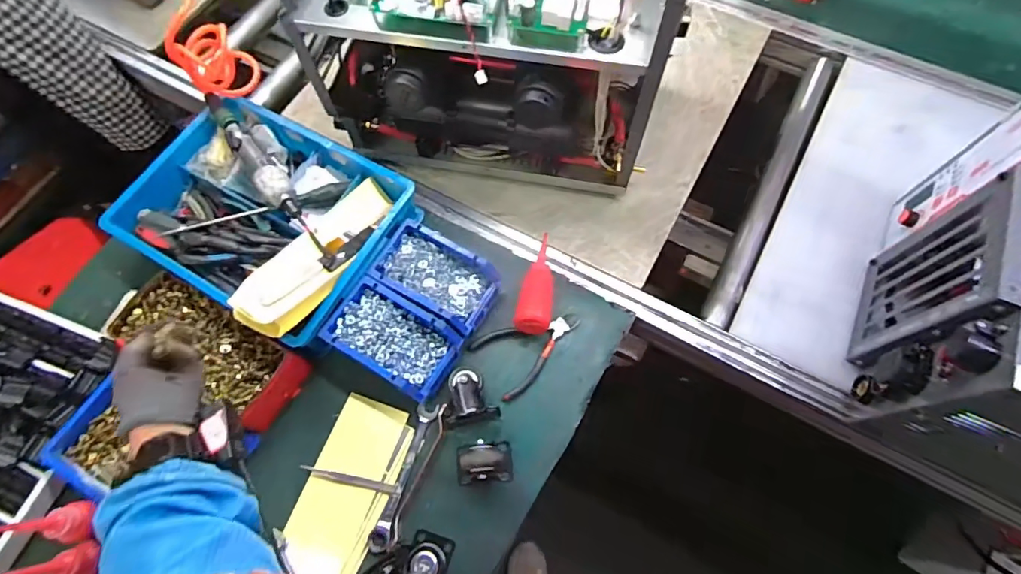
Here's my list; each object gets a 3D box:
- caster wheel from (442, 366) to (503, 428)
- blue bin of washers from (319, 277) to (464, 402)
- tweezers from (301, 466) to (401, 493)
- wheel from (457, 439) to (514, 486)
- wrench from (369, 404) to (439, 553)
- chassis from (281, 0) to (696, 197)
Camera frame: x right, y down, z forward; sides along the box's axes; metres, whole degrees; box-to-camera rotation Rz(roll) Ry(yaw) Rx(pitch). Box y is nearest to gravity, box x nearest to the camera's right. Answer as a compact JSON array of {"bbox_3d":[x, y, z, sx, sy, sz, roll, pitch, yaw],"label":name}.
[{"bbox_3d":[-0.061,0.145,0.665,0.071,0.050,0.085,-17,69,-5],"label":"caster wheel"},{"bbox_3d":[-0.155,0.075,0.682,0.160,0.066,0.106,28,72,12],"label":"blue bin of washers"},{"bbox_3d":[-0.207,0.250,0.647,0.132,0.006,0.012,9,69,5],"label":"tweezers"},{"bbox_3d":[-0.034,0.220,0.627,0.069,0.063,0.054,-4,68,0],"label":"wheel"},{"bbox_3d":[-0.138,0.241,0.645,0.028,0.014,0.184,15,70,8],"label":"wrench"},{"bbox_3d":[-0.031,-0.360,0.709,0.464,0.406,0.289,6,69,4],"label":"chassis"}]

